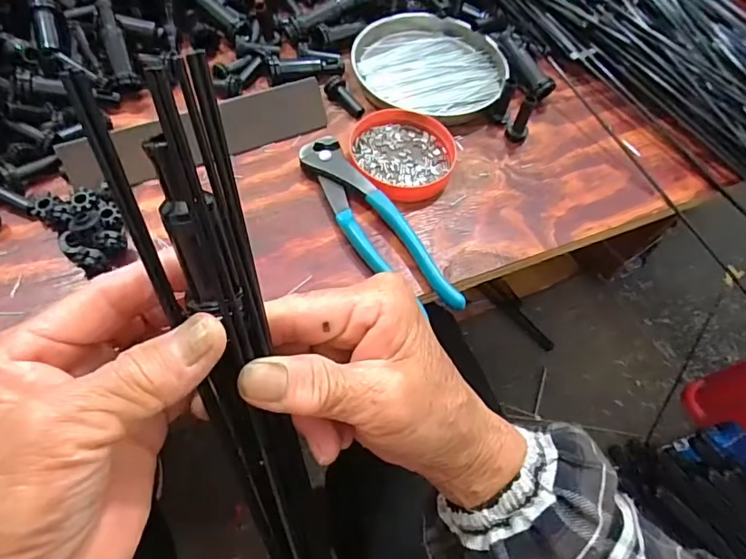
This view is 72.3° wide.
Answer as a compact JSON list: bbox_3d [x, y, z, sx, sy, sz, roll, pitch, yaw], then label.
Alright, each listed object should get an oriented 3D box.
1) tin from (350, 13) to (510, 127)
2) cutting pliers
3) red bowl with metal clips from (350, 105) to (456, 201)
[{"bbox_3d":[0.050,-0.191,0.447,0.130,0.020,0.117,12,57,5],"label":"tin"},{"bbox_3d":[0.000,-0.040,0.354,0.040,0.017,0.163,-26,61,-18],"label":"cutting pliers"},{"bbox_3d":[0.023,-0.095,0.393,0.079,0.020,0.080,1,57,-2],"label":"red bowl with metal clips"}]

